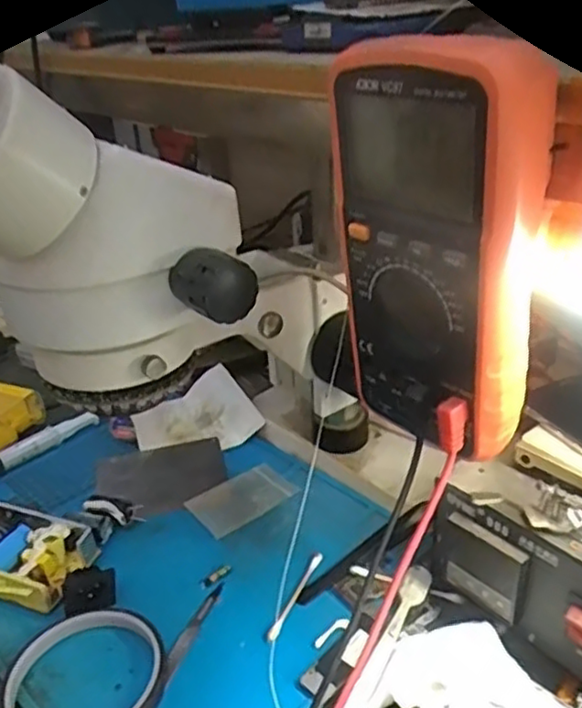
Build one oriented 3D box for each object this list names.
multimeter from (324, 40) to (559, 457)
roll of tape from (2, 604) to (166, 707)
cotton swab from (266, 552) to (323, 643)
[{"bbox_3d":[0.062,-0.042,0.295,0.042,0.170,0.088,-24,34,-33],"label":"multimeter"},{"bbox_3d":[-0.111,0.175,0.372,0.082,0.015,0.093,-2,28,4],"label":"roll of tape"},{"bbox_3d":[0.003,0.150,0.418,0.005,0.006,0.072,9,31,24],"label":"cotton swab"}]

